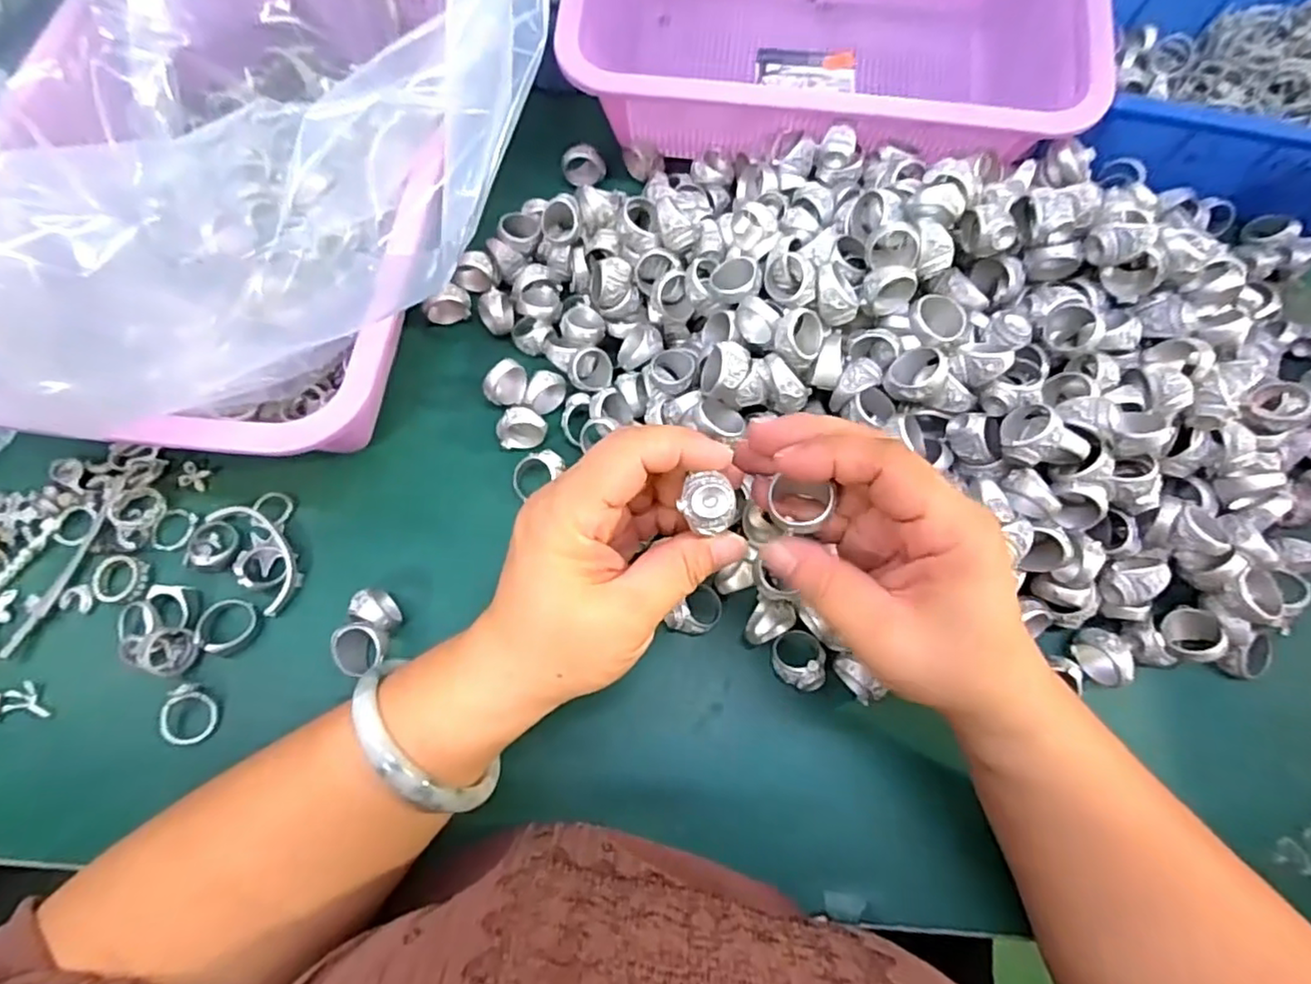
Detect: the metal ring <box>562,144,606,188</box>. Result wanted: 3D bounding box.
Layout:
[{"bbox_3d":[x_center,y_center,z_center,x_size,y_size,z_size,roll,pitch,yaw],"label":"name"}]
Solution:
[{"bbox_3d":[-0.045,-0.207,0.413,0.026,0.022,0.012,-1,71,-3],"label":"metal ring"}]

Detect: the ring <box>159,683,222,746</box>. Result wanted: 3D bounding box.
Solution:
[{"bbox_3d":[-0.215,0.102,0.298,0.022,0.010,0.026,4,71,-1],"label":"ring"}]

